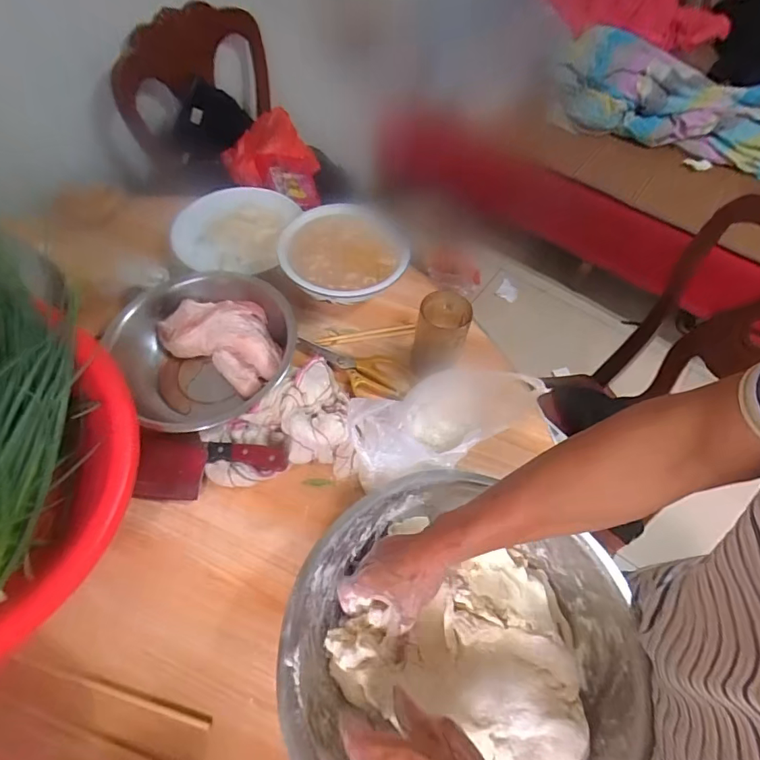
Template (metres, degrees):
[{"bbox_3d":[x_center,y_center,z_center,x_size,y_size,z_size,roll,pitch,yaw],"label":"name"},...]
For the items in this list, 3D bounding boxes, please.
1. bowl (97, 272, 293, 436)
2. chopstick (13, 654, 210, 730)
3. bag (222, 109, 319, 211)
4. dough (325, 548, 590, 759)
[{"bbox_3d":[-0.268,-0.058,0.712,0.242,0.087,0.250,1,59,-2],"label":"bowl"},{"bbox_3d":[-0.299,0.346,0.520,0.232,0.006,0.008,16,59,6],"label":"chopstick"},{"bbox_3d":[-0.263,-0.528,1.128,0.216,0.119,0.228,-6,59,-7],"label":"bag"},{"bbox_3d":[0.099,0.312,0.488,0.258,0.084,0.203,-17,61,-13],"label":"dough"}]

